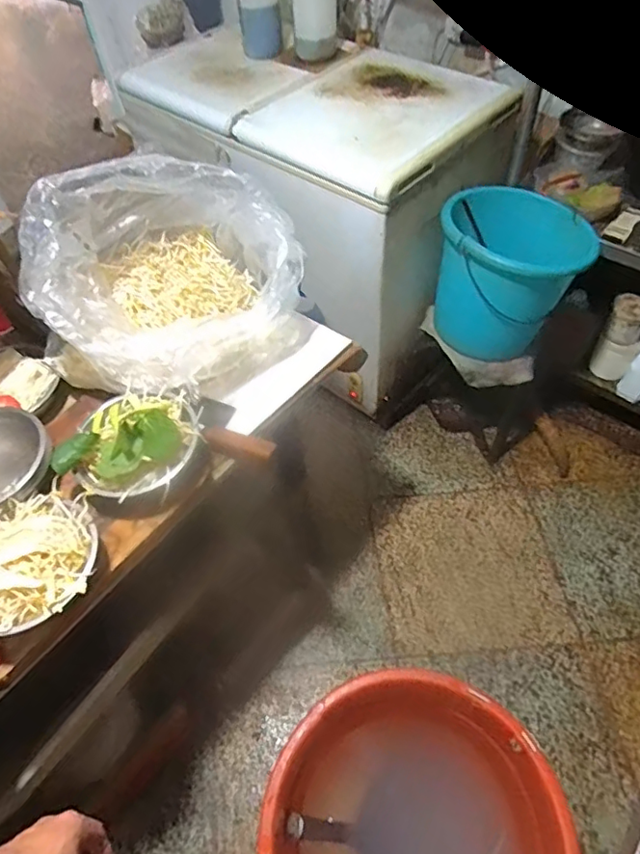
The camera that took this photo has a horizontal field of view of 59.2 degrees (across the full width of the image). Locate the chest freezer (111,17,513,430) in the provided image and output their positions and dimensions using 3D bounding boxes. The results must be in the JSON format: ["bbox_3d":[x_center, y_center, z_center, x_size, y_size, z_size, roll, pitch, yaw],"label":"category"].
[{"bbox_3d":[-0.027,-0.677,1.744,0.993,0.703,0.564,35,63,26],"label":"chest freezer"}]

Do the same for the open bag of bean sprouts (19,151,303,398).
[{"bbox_3d":[-0.272,-0.277,0.974,0.433,0.268,0.437,-37,59,-21],"label":"open bag of bean sprouts"}]

